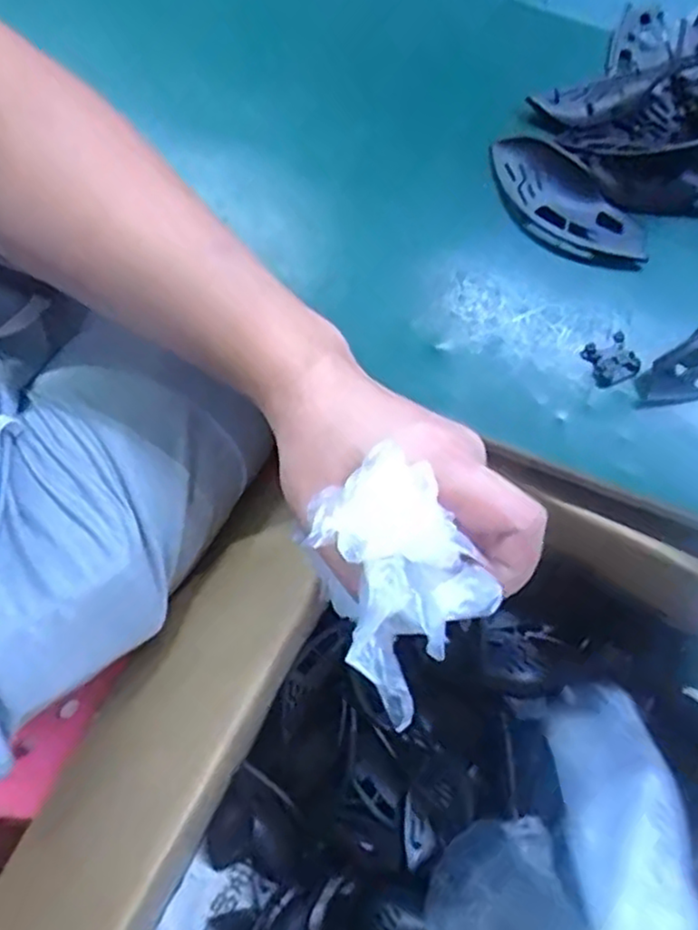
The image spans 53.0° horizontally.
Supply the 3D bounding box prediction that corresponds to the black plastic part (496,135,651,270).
[{"bbox_3d":[0.116,-0.139,0.378,0.097,0.027,0.035,41,81,11],"label":"black plastic part"}]

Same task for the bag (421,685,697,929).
[{"bbox_3d":[0.087,0.172,0.302,0.099,0.112,0.130,-6,76,0],"label":"bag"}]

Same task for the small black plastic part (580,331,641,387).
[{"bbox_3d":[0.137,-0.055,0.365,0.025,0.009,0.025,-23,76,-4],"label":"small black plastic part"}]

